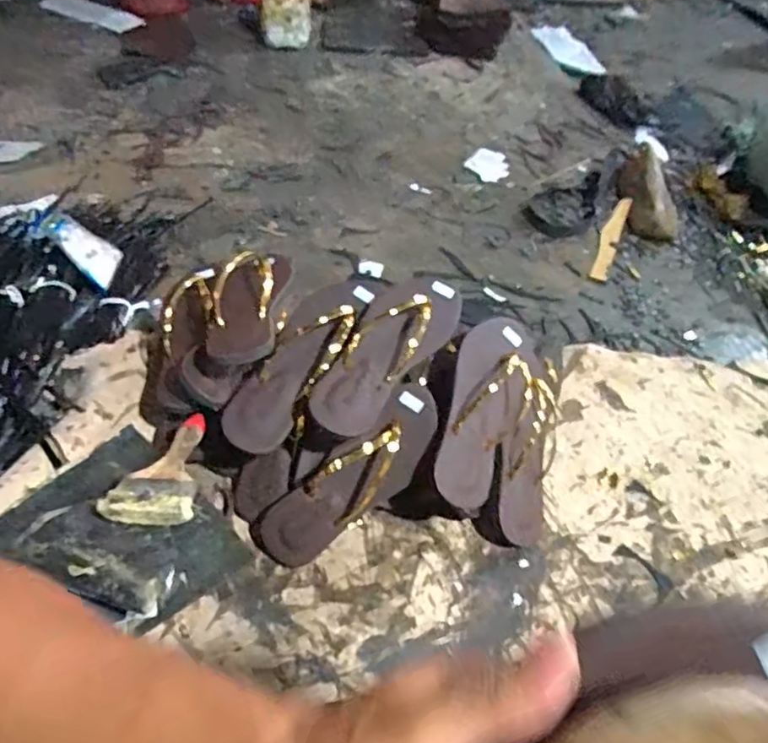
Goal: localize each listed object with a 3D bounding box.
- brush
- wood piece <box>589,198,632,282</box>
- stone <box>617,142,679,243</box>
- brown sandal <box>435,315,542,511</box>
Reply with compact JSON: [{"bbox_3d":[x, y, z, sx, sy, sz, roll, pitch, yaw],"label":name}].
[{"bbox_3d":[-0.209,0.091,0.612,0.078,0.018,0.154,4,27,-2],"label":"brush"},{"bbox_3d":[0.404,-0.239,1.128,0.033,0.009,0.229,19,56,13],"label":"wood piece"},{"bbox_3d":[0.490,-0.332,1.167,0.089,0.058,0.211,1,64,-5],"label":"stone"},{"bbox_3d":[0.110,0.034,0.691,0.087,0.058,0.228,16,69,9],"label":"brown sandal"}]

